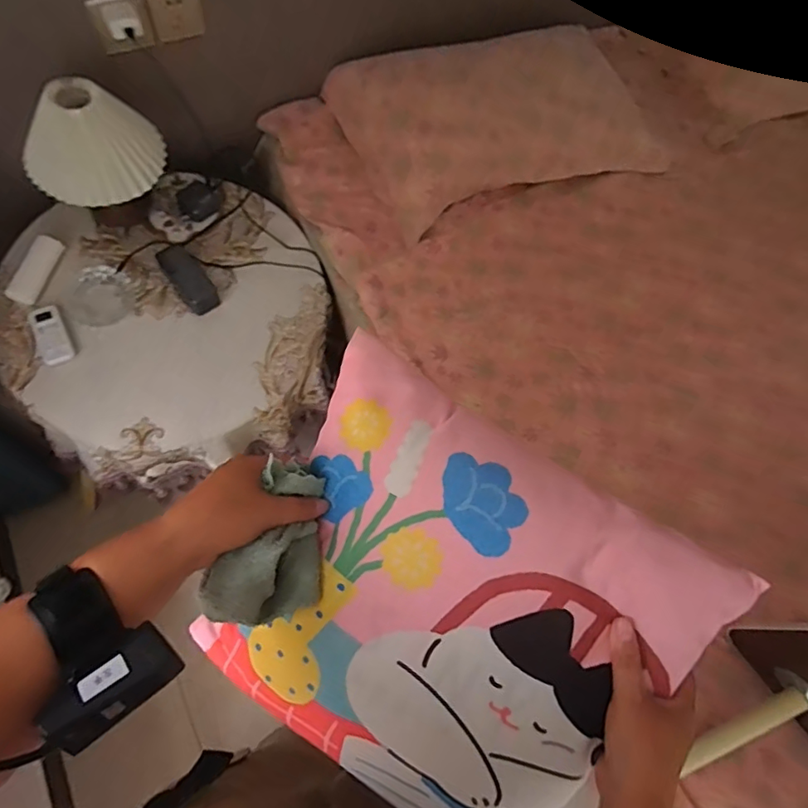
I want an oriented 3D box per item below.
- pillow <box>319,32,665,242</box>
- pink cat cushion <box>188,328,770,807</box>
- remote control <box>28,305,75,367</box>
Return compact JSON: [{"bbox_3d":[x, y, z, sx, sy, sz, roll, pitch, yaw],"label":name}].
[{"bbox_3d":[0.217,-0.643,1.171,0.657,0.213,0.393,-23,61,-9],"label":"pillow"},{"bbox_3d":[0.040,0.167,0.437,0.365,0.100,0.310,31,84,6],"label":"pink cat cushion"},{"bbox_3d":[-0.616,-0.121,0.922,0.054,0.017,0.113,-27,77,-11],"label":"remote control"}]

